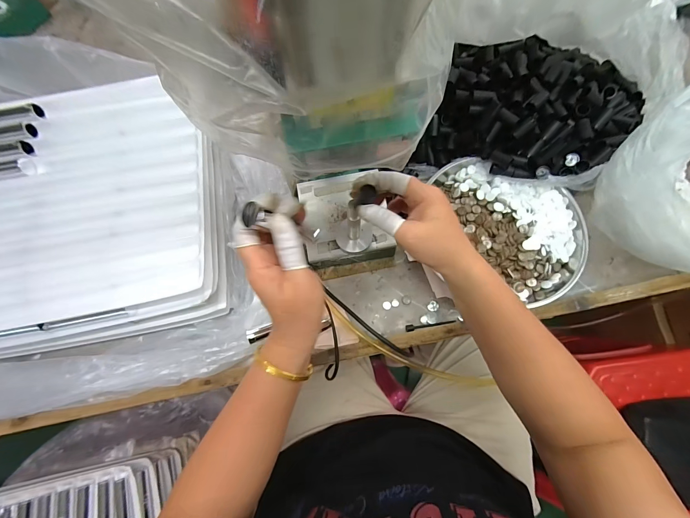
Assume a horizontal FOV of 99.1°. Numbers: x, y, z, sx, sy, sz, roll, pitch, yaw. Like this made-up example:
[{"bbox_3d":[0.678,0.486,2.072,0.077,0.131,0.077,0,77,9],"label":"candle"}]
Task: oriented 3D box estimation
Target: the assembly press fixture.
[{"bbox_3d":[0.001,-0.062,0.419,0.120,0.089,0.127,-11,73,-2],"label":"assembly press fixture"}]

